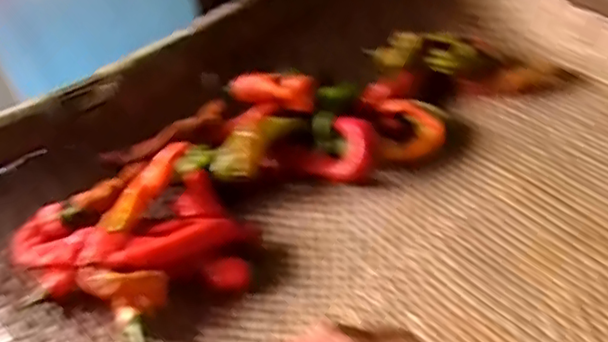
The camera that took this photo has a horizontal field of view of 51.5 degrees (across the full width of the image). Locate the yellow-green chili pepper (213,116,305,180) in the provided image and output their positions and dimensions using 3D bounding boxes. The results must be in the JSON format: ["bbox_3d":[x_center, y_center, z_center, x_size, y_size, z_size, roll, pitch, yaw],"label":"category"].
[{"bbox_3d":[-0.044,-0.024,0.546,0.030,0.029,0.091,25,52,33],"label":"yellow-green chili pepper"}]

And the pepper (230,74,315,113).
[{"bbox_3d":[-0.027,-0.070,0.554,0.072,0.028,0.022,6,38,-4],"label":"pepper"}]

